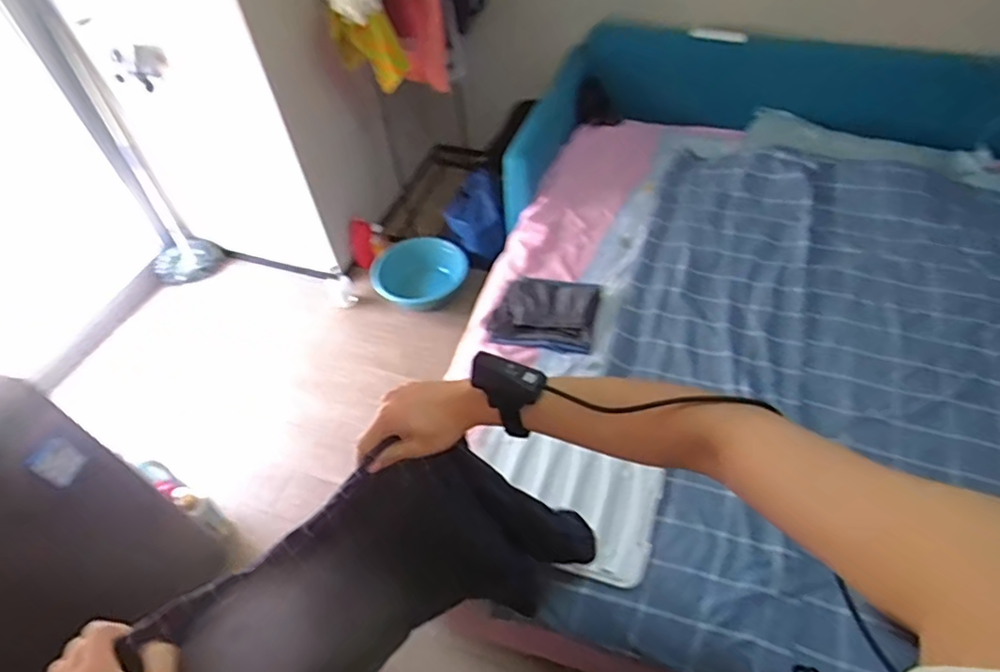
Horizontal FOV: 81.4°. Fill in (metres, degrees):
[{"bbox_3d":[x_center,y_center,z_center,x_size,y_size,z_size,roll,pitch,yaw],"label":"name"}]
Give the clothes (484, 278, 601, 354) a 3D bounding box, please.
[{"bbox_3d":[0.129,-0.078,1.684,0.303,0.046,0.248,10,52,12],"label":"clothes"}]

